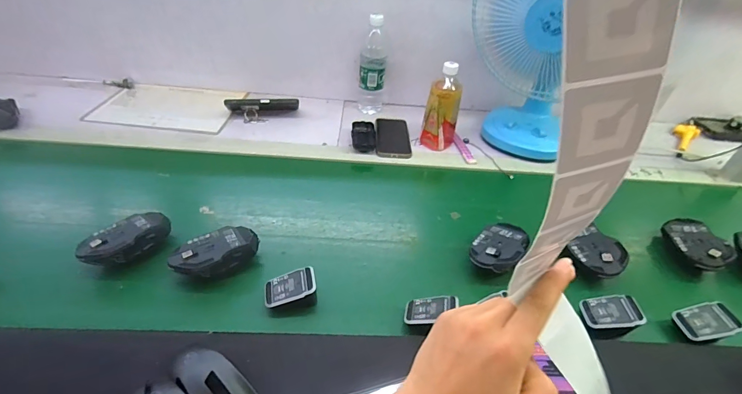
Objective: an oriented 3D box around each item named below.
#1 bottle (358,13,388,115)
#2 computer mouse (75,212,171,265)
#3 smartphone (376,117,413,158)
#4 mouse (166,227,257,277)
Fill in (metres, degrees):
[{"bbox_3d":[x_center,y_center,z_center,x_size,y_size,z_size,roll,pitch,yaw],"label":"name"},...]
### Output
[{"bbox_3d":[0.005,-0.318,0.882,0.065,0.211,0.069,8,41,1],"label":"bottle"},{"bbox_3d":[-0.354,0.064,0.531,0.072,0.047,0.116,36,49,29],"label":"computer mouse"},{"bbox_3d":[0.051,-0.140,0.836,0.079,0.007,0.173,4,42,-3],"label":"smartphone"},{"bbox_3d":[-0.224,0.081,0.526,0.112,0.046,0.072,-26,51,-32],"label":"mouse"}]

